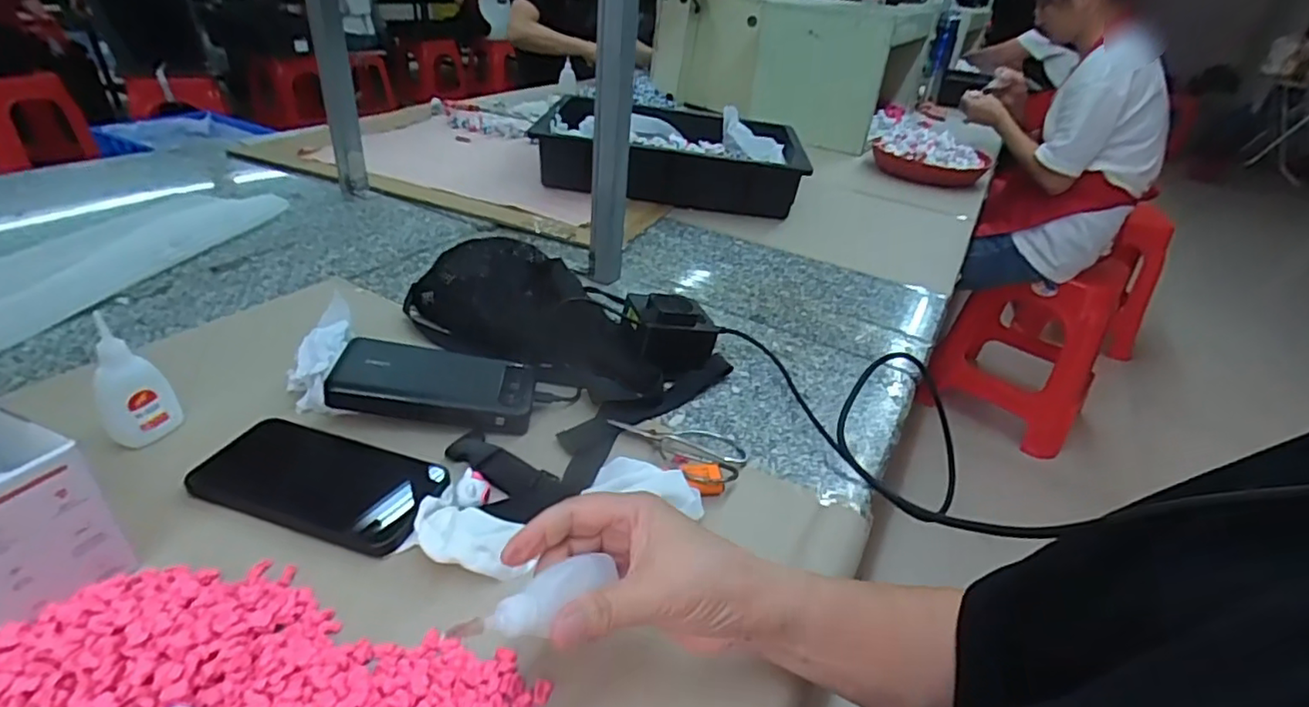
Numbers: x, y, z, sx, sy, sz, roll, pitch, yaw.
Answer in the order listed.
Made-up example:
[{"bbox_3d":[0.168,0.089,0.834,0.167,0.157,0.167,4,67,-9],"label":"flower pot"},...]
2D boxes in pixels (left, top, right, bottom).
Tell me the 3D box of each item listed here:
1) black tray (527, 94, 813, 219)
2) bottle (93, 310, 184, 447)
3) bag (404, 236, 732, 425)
[{"bbox_3d":[0.027,-0.342,1.063,0.427,0.101,0.346,5,33,-1],"label":"black tray"},{"bbox_3d":[-0.373,0.024,0.434,0.028,0.090,0.045,31,39,34],"label":"bottle"},{"bbox_3d":[-0.098,-0.036,0.593,0.304,0.071,0.126,23,35,25],"label":"bag"}]

